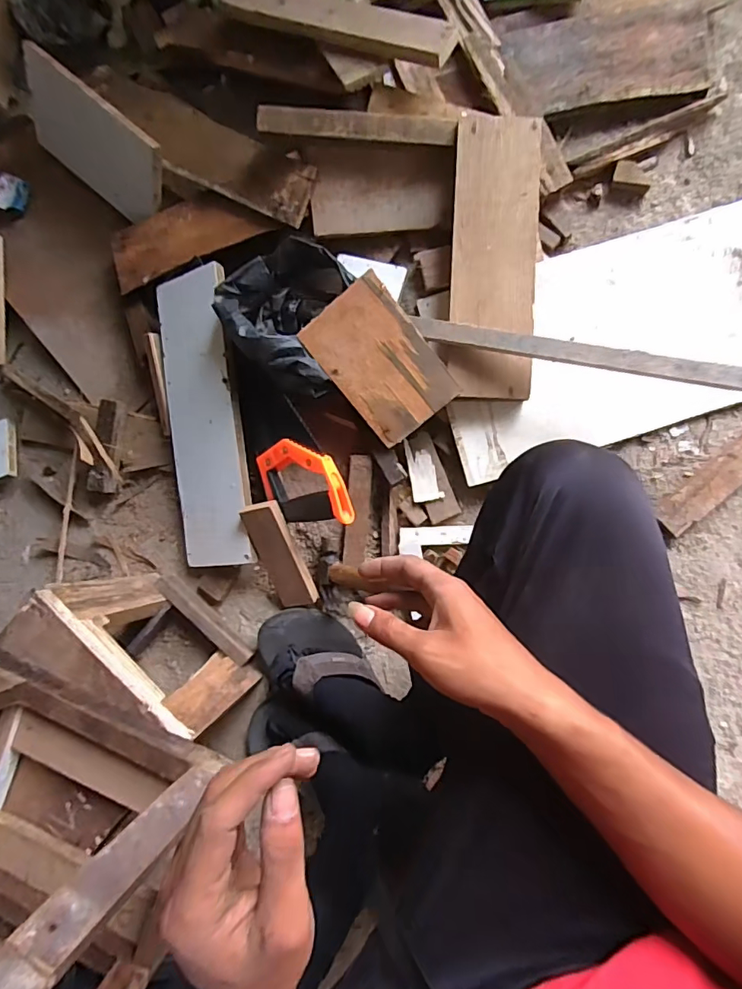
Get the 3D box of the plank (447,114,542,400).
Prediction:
[{"bbox_3d":[0.158,-0.297,0.620,0.105,0.012,0.340,2,94,2],"label":"plank"}]

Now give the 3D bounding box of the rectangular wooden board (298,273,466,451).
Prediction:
[{"bbox_3d":[0.013,-0.166,0.615,0.121,0.007,0.186,-38,103,10],"label":"rectangular wooden board"}]

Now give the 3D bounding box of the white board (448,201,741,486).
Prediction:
[{"bbox_3d":[0.368,-0.218,0.645,0.552,0.022,0.259,-17,85,8],"label":"white board"}]

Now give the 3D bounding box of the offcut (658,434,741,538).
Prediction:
[{"bbox_3d":[0.446,-0.017,0.626,0.172,0.020,0.048,-41,82,5],"label":"offcut"}]

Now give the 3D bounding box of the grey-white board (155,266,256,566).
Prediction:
[{"bbox_3d":[-0.231,-0.100,0.671,0.126,0.013,0.395,-4,93,27],"label":"grey-white board"}]

